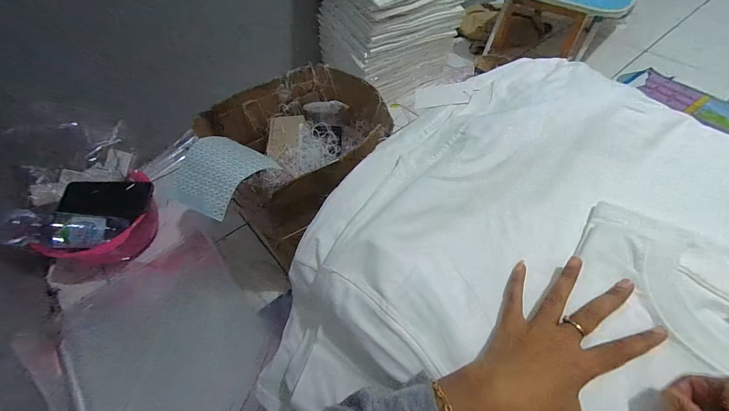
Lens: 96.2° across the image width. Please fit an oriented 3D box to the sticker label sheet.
[{"bbox_3d":[-0.232,-0.048,0.518,0.126,0.049,0.144,17,54,14],"label":"sticker label sheet"}]

